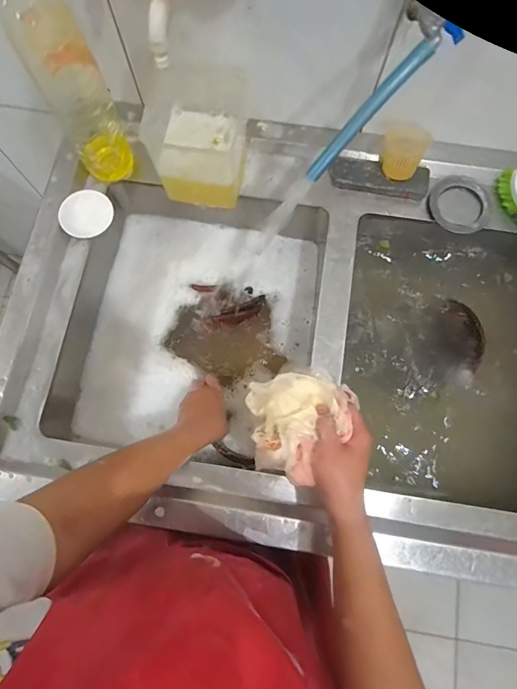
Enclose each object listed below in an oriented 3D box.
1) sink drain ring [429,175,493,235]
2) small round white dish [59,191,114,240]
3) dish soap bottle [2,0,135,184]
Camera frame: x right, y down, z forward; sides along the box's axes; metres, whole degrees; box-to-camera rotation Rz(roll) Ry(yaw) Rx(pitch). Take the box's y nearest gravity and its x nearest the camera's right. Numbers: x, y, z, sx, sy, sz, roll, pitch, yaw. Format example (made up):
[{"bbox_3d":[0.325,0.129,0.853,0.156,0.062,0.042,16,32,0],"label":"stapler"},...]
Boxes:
[{"bbox_3d":[0.350,-0.242,0.662,0.096,0.015,0.106,-23,83,4],"label":"sink drain ring"},{"bbox_3d":[-0.295,-0.223,0.656,0.091,0.023,0.083,0,77,-1],"label":"small round white dish"},{"bbox_3d":[-0.265,-0.369,0.543,0.085,0.311,0.074,-29,79,-7],"label":"dish soap bottle"}]

